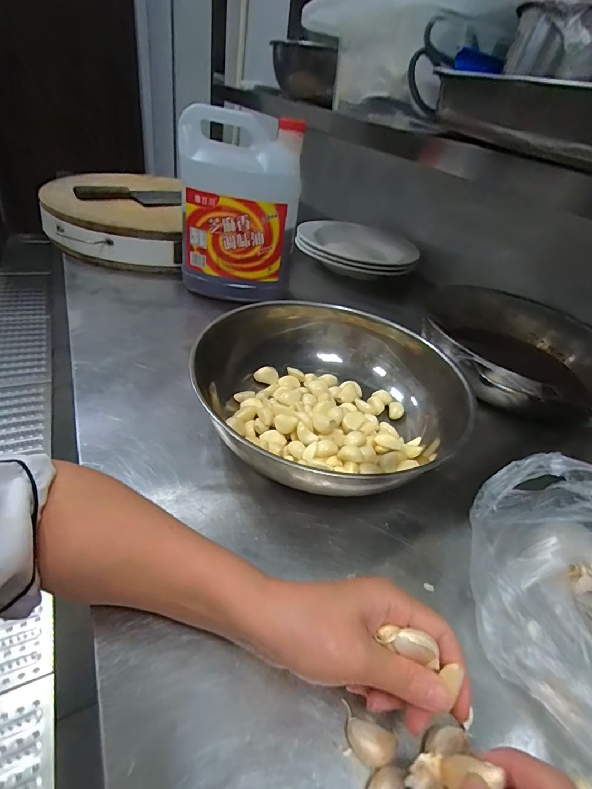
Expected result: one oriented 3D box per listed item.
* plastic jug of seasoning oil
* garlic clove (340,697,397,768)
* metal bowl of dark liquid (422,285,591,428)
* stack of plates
[{"bbox_3d":[-0.100,-0.314,0.669,0.189,0.266,0.136,-3,40,-17],"label":"plastic jug of seasoning oil"},{"bbox_3d":[0.045,0.223,0.251,0.037,0.010,0.023,22,38,14],"label":"garlic clove"},{"bbox_3d":[0.347,-0.071,0.618,0.284,0.075,0.290,7,37,-6],"label":"metal bowl of dark liquid"},{"bbox_3d":[0.143,-0.356,0.954,0.280,0.066,0.226,13,37,2],"label":"stack of plates"}]

